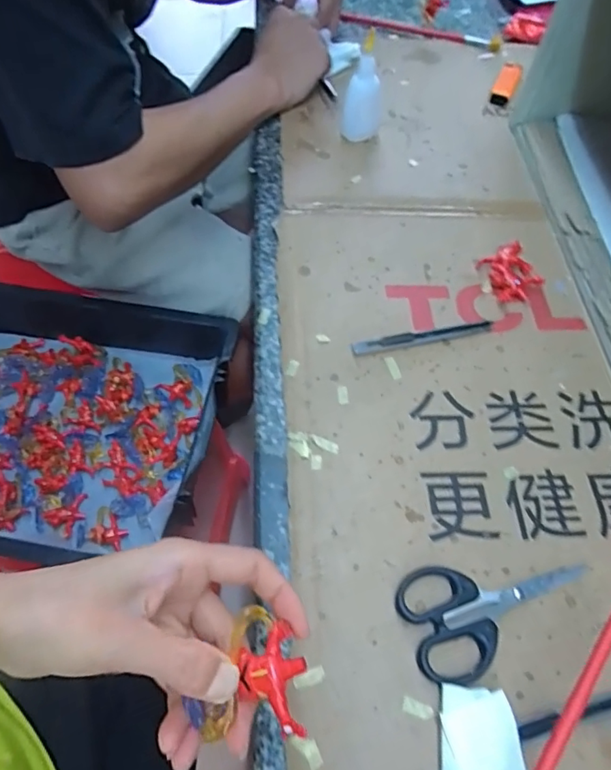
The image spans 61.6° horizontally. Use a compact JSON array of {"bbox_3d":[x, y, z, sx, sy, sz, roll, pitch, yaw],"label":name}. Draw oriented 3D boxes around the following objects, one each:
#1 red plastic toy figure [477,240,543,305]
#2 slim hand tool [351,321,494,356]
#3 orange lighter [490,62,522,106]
[{"bbox_3d":[0.186,-0.101,0.462,0.047,0.012,0.054,-18,61,-14],"label":"red plastic toy figure"},{"bbox_3d":[0.100,-0.040,0.428,0.126,0.007,0.012,-12,60,-11],"label":"slim hand tool"},{"bbox_3d":[0.247,-0.371,0.629,0.024,0.014,0.085,22,60,9],"label":"orange lighter"}]

